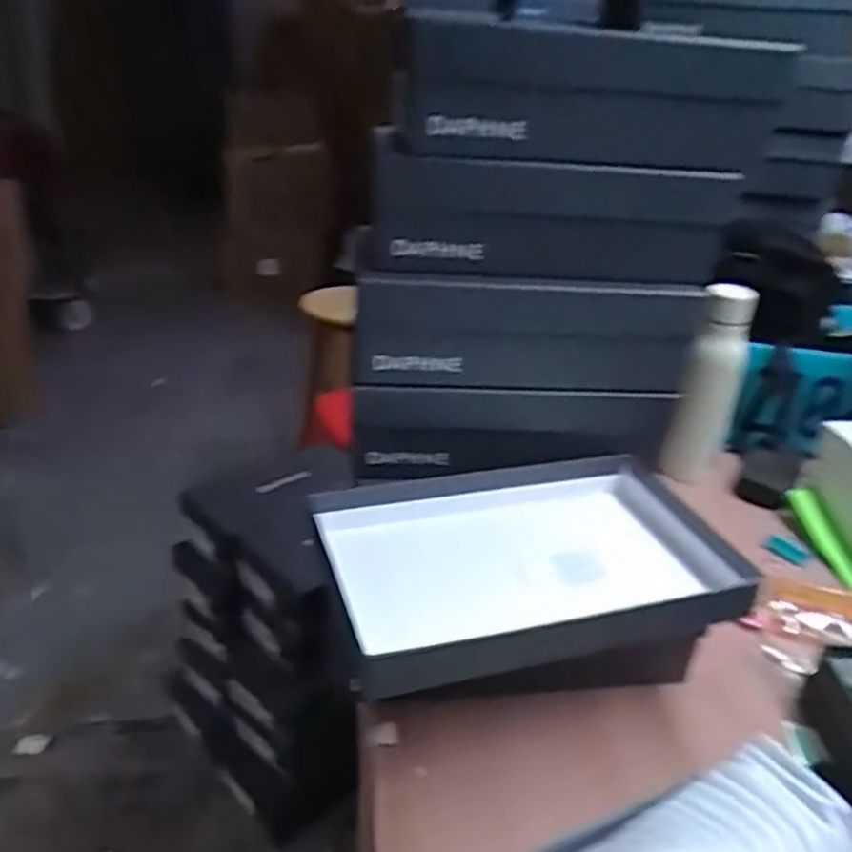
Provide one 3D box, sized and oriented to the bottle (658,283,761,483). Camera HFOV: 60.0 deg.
[{"bbox_3d":[0.328,-0.041,0.863,0.068,0.246,0.072,15,30,20],"label":"bottle"}]

